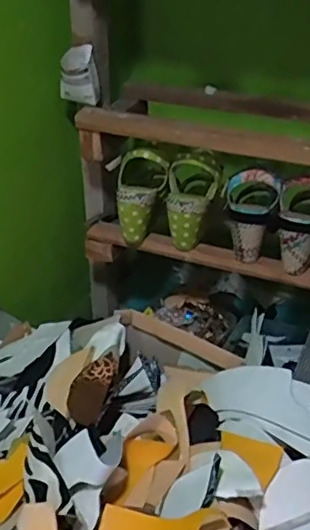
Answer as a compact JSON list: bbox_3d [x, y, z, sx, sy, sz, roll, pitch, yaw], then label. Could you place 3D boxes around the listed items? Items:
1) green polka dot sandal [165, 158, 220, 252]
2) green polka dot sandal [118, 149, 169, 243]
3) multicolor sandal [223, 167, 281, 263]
[{"bbox_3d":[0.058,-0.097,0.883,0.079,0.128,0.078,3,32,3],"label":"green polka dot sandal"},{"bbox_3d":[-0.028,-0.107,0.896,0.081,0.148,0.069,11,4,7],"label":"green polka dot sandal"},{"bbox_3d":[0.140,-0.078,0.856,0.081,0.129,0.071,8,33,12],"label":"multicolor sandal"}]

